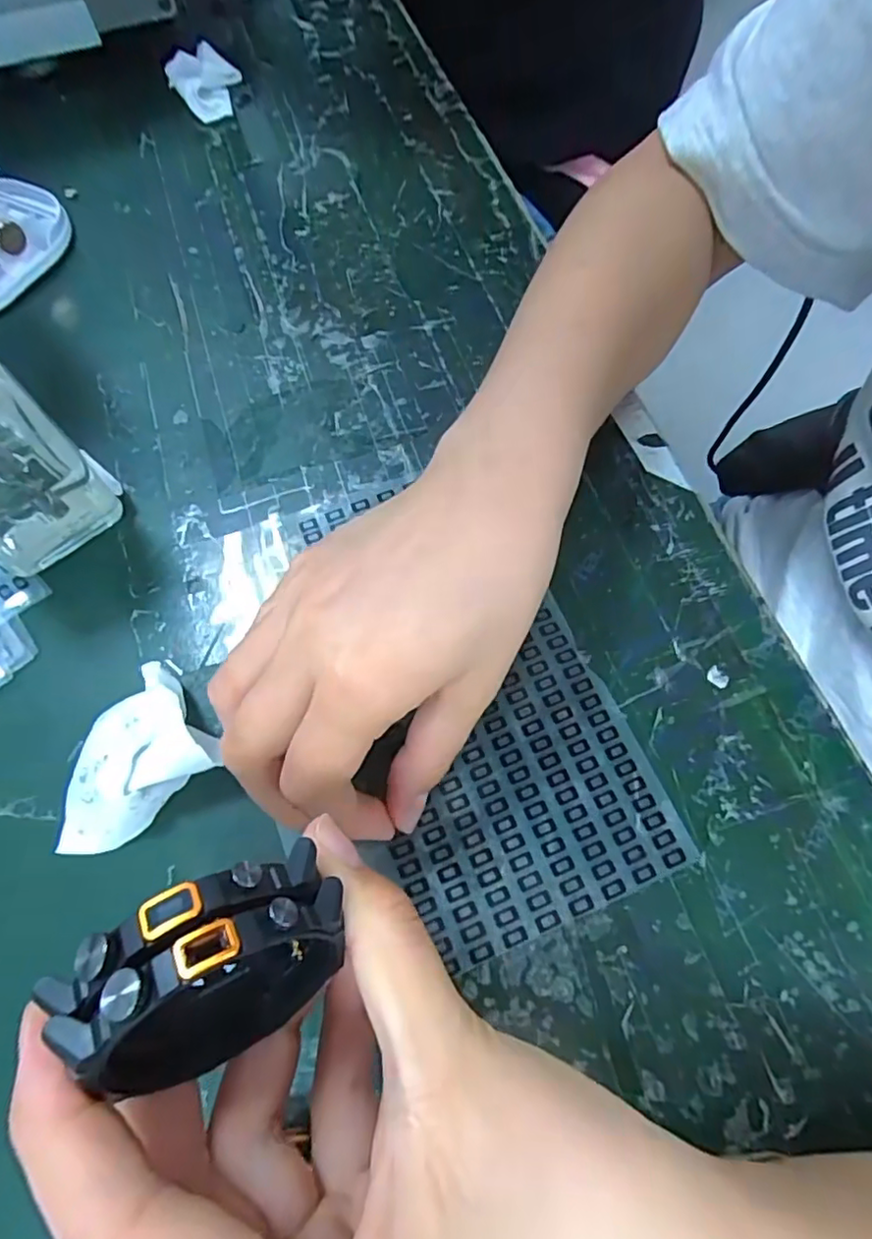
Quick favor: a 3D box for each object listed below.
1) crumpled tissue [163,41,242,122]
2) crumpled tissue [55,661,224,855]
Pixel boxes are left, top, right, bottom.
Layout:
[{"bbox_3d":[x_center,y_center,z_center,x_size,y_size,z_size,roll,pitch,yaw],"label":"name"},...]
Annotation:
[{"bbox_3d":[-0.148,-0.349,0.382,0.042,0.013,0.063,-24,68,-8],"label":"crumpled tissue"},{"bbox_3d":[-0.113,0.051,0.211,0.062,0.019,0.049,-40,71,-14],"label":"crumpled tissue"}]

